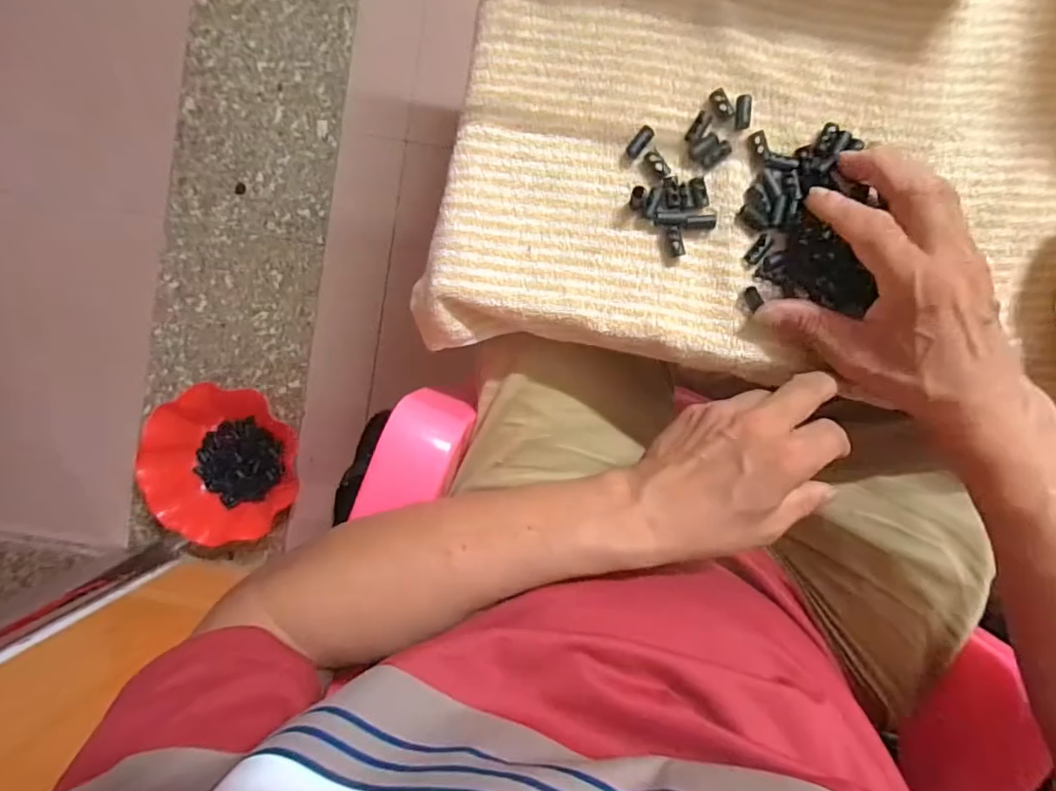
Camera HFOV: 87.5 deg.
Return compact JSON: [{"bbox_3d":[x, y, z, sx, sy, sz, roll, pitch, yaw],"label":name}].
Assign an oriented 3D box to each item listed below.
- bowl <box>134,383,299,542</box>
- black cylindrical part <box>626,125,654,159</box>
[{"bbox_3d":[-0.454,0.105,0.818,0.201,0.063,0.232,-30,92,1],"label":"bowl"},{"bbox_3d":[0.069,-0.157,0.340,0.008,0.006,0.021,40,93,0],"label":"black cylindrical part"}]

